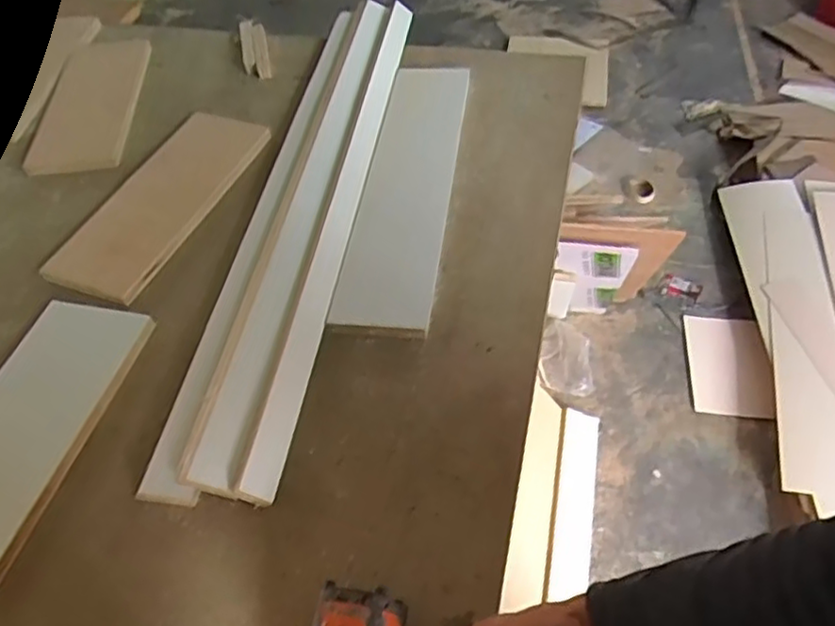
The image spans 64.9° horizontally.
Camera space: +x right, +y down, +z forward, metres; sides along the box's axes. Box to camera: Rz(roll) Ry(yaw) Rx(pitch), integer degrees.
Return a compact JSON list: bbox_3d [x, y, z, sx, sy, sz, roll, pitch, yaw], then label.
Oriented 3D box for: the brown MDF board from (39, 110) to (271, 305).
[{"bbox_3d":[-0.332,-0.158,0.858,0.151,0.021,0.337,18,55,17],"label":"brown MDF board"}]

